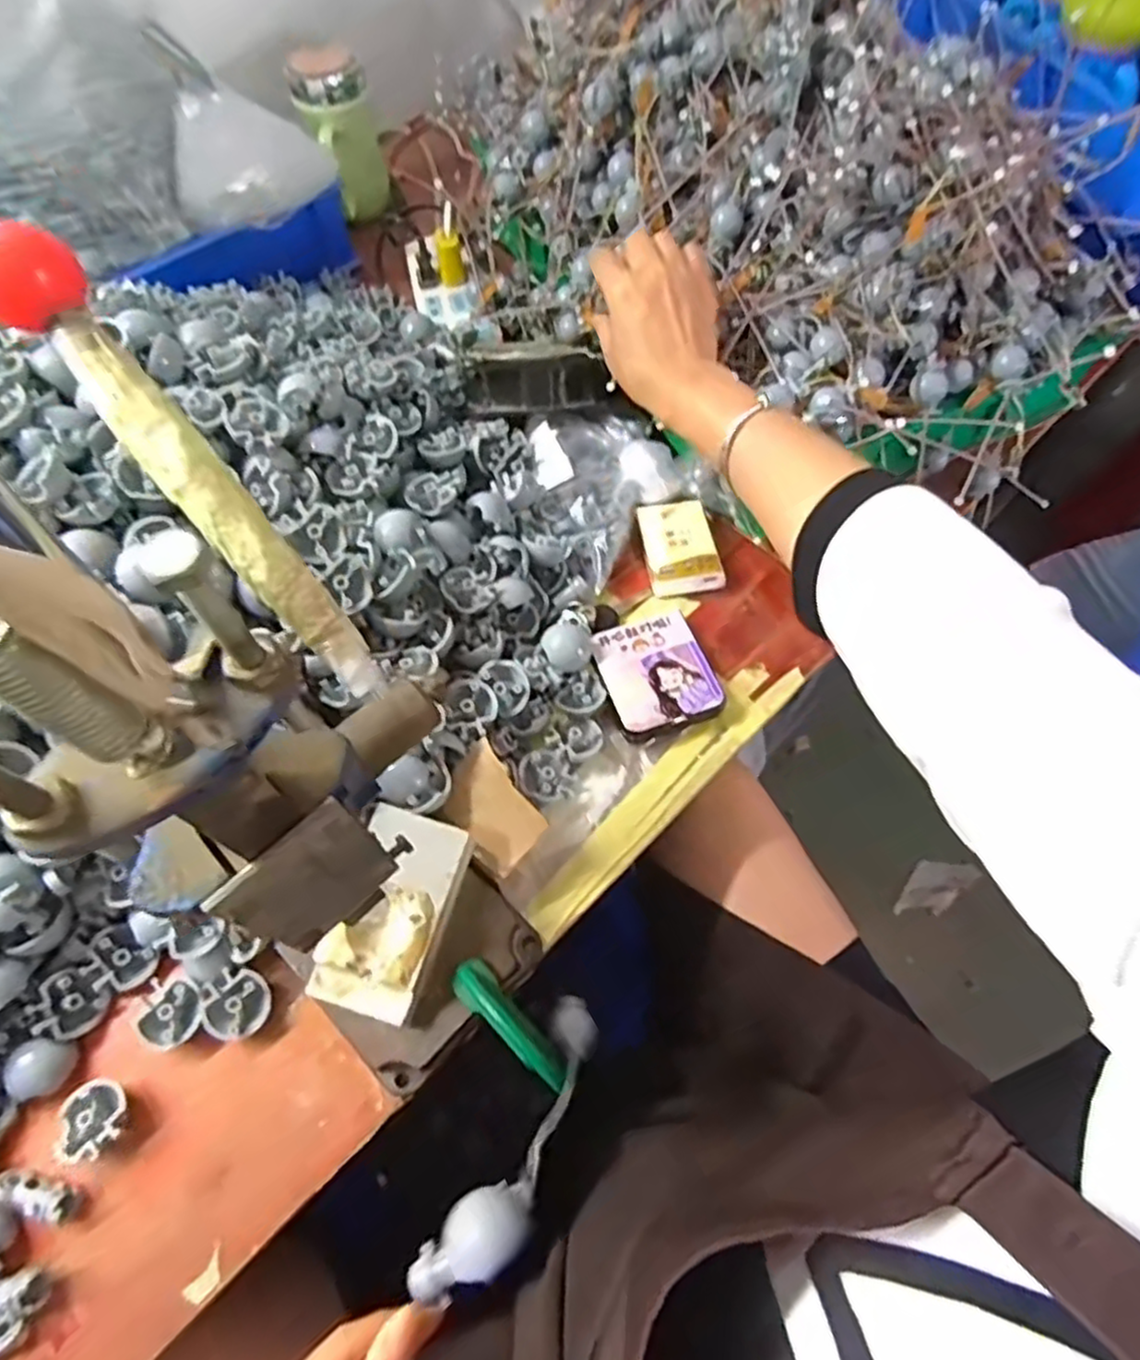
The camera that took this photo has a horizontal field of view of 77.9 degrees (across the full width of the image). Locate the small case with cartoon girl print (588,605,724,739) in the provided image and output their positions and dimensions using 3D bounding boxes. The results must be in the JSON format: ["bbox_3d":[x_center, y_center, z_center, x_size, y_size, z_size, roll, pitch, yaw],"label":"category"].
[{"bbox_3d":[0.061,-0.005,0.501,0.074,0.015,0.087,-18,63,-8],"label":"small case with cartoon girl print"}]

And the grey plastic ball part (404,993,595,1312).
[{"bbox_3d":[-0.021,0.222,0.355,0.037,0.031,0.148,22,28,12],"label":"grey plastic ball part"}]

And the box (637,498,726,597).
[{"bbox_3d":[0.085,-0.105,0.552,0.054,0.015,0.078,-8,62,-3],"label":"box"}]

